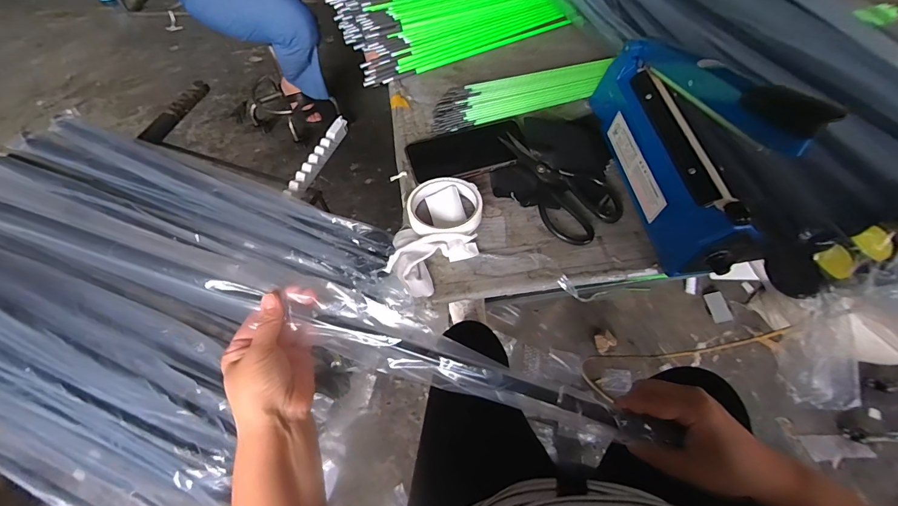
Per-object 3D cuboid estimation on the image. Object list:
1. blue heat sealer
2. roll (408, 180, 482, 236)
[{"bbox_3d":[0.268,-0.142,0.421,0.085,0.172,0.296,-6,60,-3],"label":"blue heat sealer"},{"bbox_3d":[-0.004,-0.053,0.454,0.087,0.022,0.084,13,61,8],"label":"roll"}]

